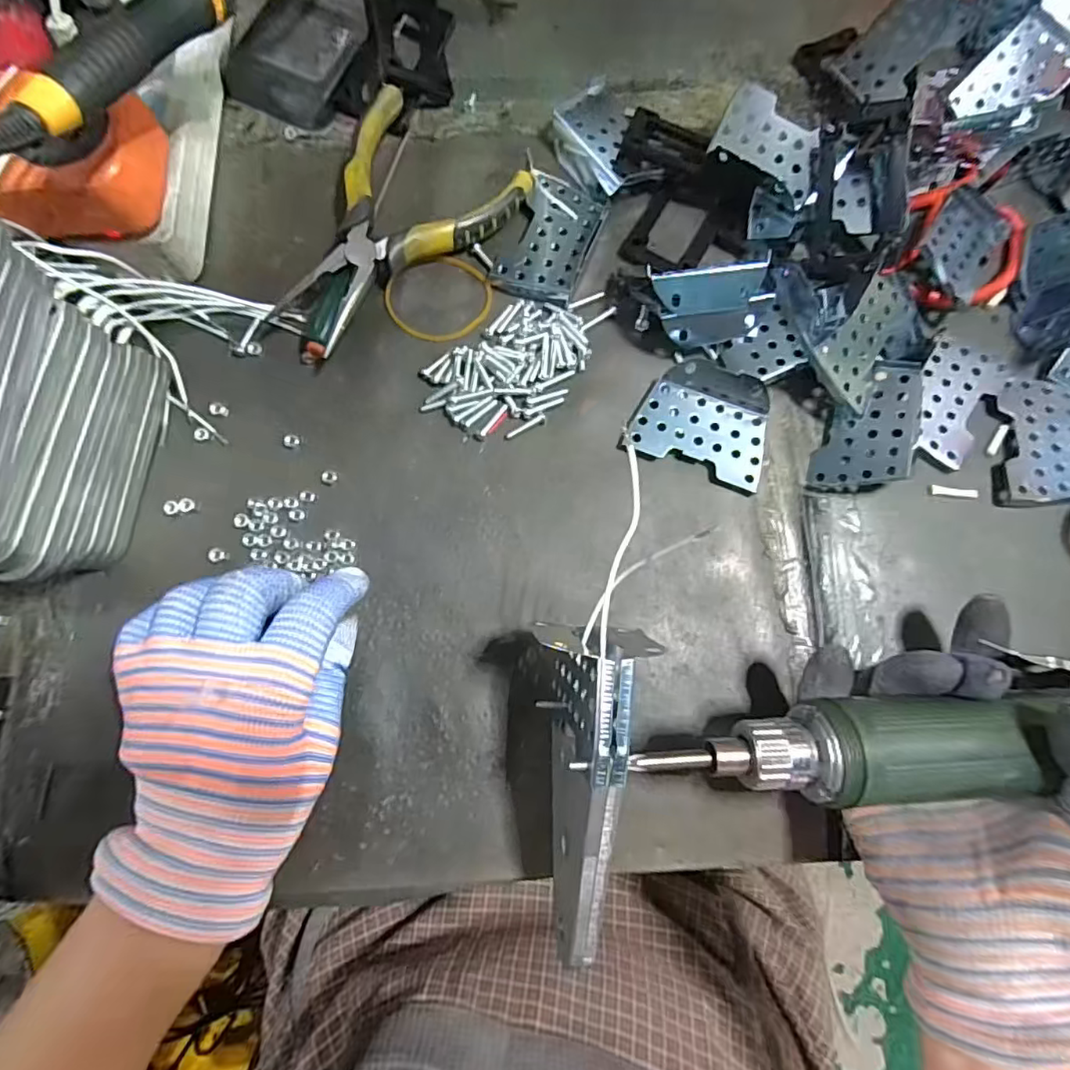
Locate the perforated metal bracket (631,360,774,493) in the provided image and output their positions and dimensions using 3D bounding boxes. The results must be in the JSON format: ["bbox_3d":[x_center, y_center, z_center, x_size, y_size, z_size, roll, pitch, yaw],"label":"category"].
[{"bbox_3d":[0.090,-0.062,0.300,0.066,0.015,0.058,21,80,3],"label":"perforated metal bracket"}]

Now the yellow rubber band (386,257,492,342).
[{"bbox_3d":[-0.050,-0.126,0.313,0.055,0.006,0.046,-26,80,-7],"label":"yellow rubber band"}]

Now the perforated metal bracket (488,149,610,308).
[{"bbox_3d":[0.009,-0.164,0.321,0.047,0.007,0.074,20,80,2],"label":"perforated metal bracket"}]

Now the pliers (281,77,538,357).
[{"bbox_3d":[-0.078,-0.161,0.310,0.090,0.023,0.141,34,80,5],"label":"pliers"}]

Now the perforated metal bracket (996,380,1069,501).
[{"bbox_3d":[0.273,-0.050,0.301,0.054,0.016,0.064,4,79,-1],"label":"perforated metal bracket"}]

